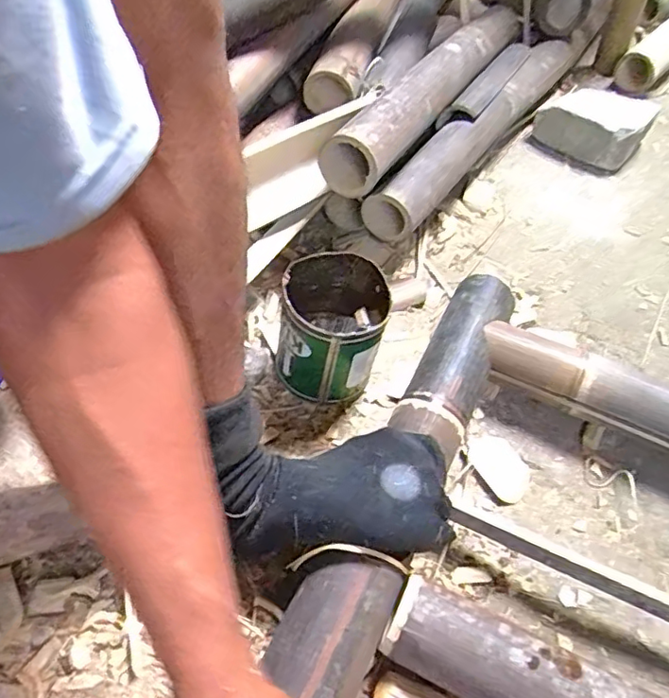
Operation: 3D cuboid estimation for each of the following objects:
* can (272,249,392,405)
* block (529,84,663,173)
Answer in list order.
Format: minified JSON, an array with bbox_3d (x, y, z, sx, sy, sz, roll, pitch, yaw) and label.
[{"bbox_3d":[-0.005,-0.016,0.568,0.096,0.121,0.097,2,52,-3],"label":"can"},{"bbox_3d":[0.386,-0.338,0.884,0.154,0.080,0.117,29,55,17],"label":"block"}]

